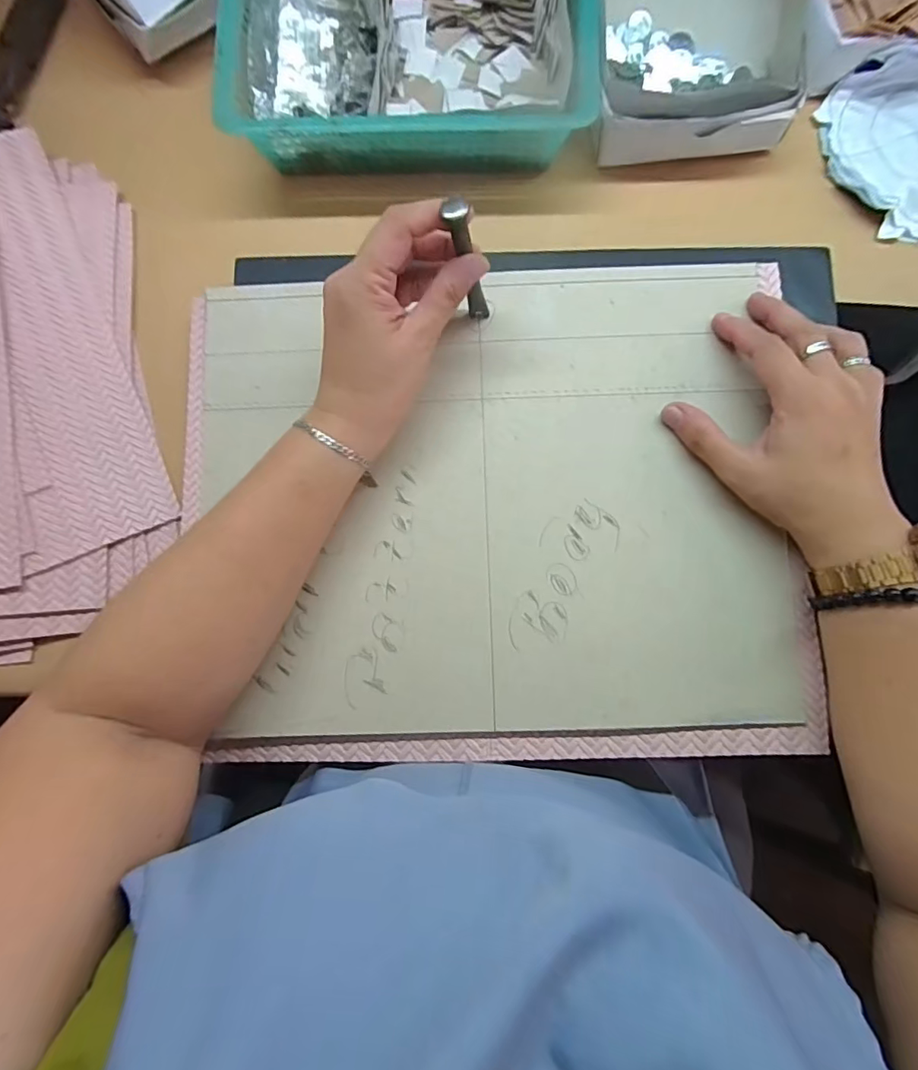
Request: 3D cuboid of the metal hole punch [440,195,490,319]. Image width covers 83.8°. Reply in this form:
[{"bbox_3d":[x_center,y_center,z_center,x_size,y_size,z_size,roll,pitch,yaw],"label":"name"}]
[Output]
[{"bbox_3d":[0.006,-0.155,0.295,0.012,0.092,0.009,-1,81,9],"label":"metal hole punch"}]

